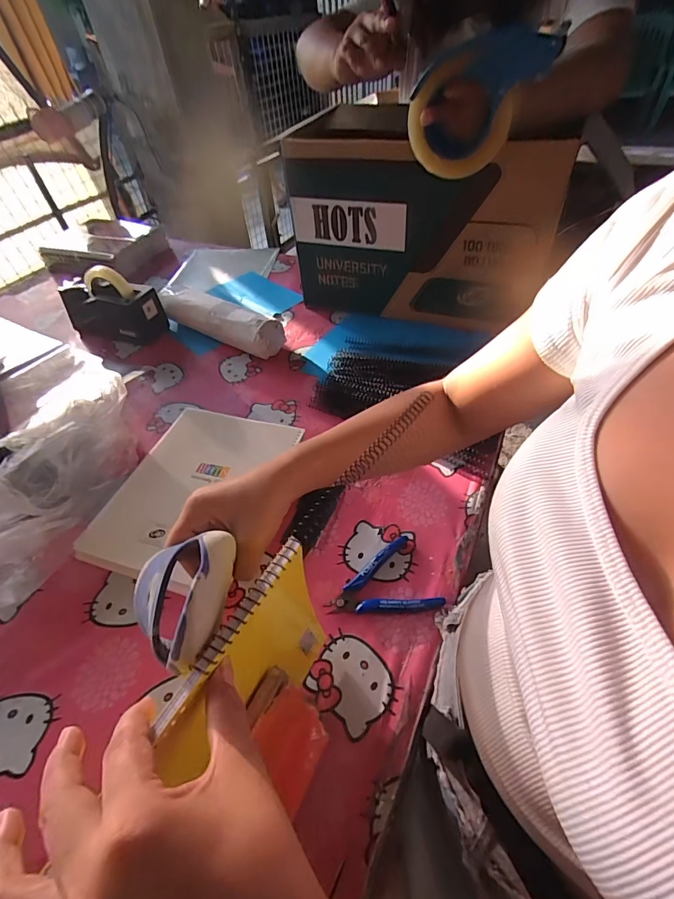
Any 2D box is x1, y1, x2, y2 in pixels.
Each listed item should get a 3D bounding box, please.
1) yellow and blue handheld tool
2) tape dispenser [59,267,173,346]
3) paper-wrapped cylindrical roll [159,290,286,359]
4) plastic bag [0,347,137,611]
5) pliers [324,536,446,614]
[{"bbox_3d":[0.159,-0.388,0.472,0.142,0.121,0.053,15,51,17],"label":"yellow and blue handheld tool"},{"bbox_3d":[-0.451,-0.292,0.821,0.207,0.120,0.092,18,52,21],"label":"tape dispenser"},{"bbox_3d":[-0.229,-0.254,0.810,0.304,0.063,0.069,28,56,28],"label":"paper-wrapped cylindrical roll"},{"bbox_3d":[-0.402,0.048,0.529,0.182,0.117,0.371,10,50,15],"label":"plastic bag"},{"bbox_3d":[0.046,0.152,0.449,0.112,0.011,0.086,-22,49,-13],"label":"pliers"}]

